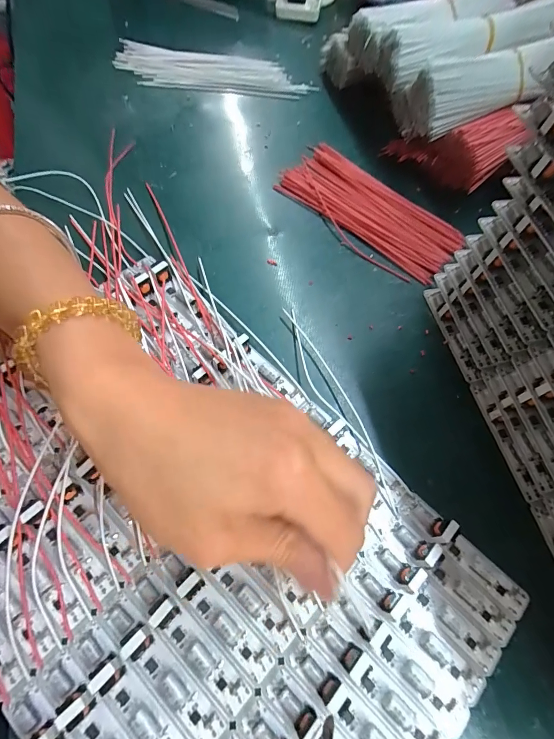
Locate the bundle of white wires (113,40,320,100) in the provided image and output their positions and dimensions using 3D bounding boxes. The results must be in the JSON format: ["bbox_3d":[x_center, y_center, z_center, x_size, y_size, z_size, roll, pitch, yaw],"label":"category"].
[{"bbox_3d":[-0.063,-0.282,0.363,0.194,0.009,0.054,13,64,2],"label":"bundle of white wires"}]

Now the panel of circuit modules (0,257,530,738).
[{"bbox_3d":[-0.046,0.081,0.191,0.290,0.019,0.195,42,70,15],"label":"panel of circuit modules"}]

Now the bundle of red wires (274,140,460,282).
[{"bbox_3d":[0.073,-0.124,0.302,0.144,0.013,0.063,38,69,14],"label":"bundle of red wires"}]

